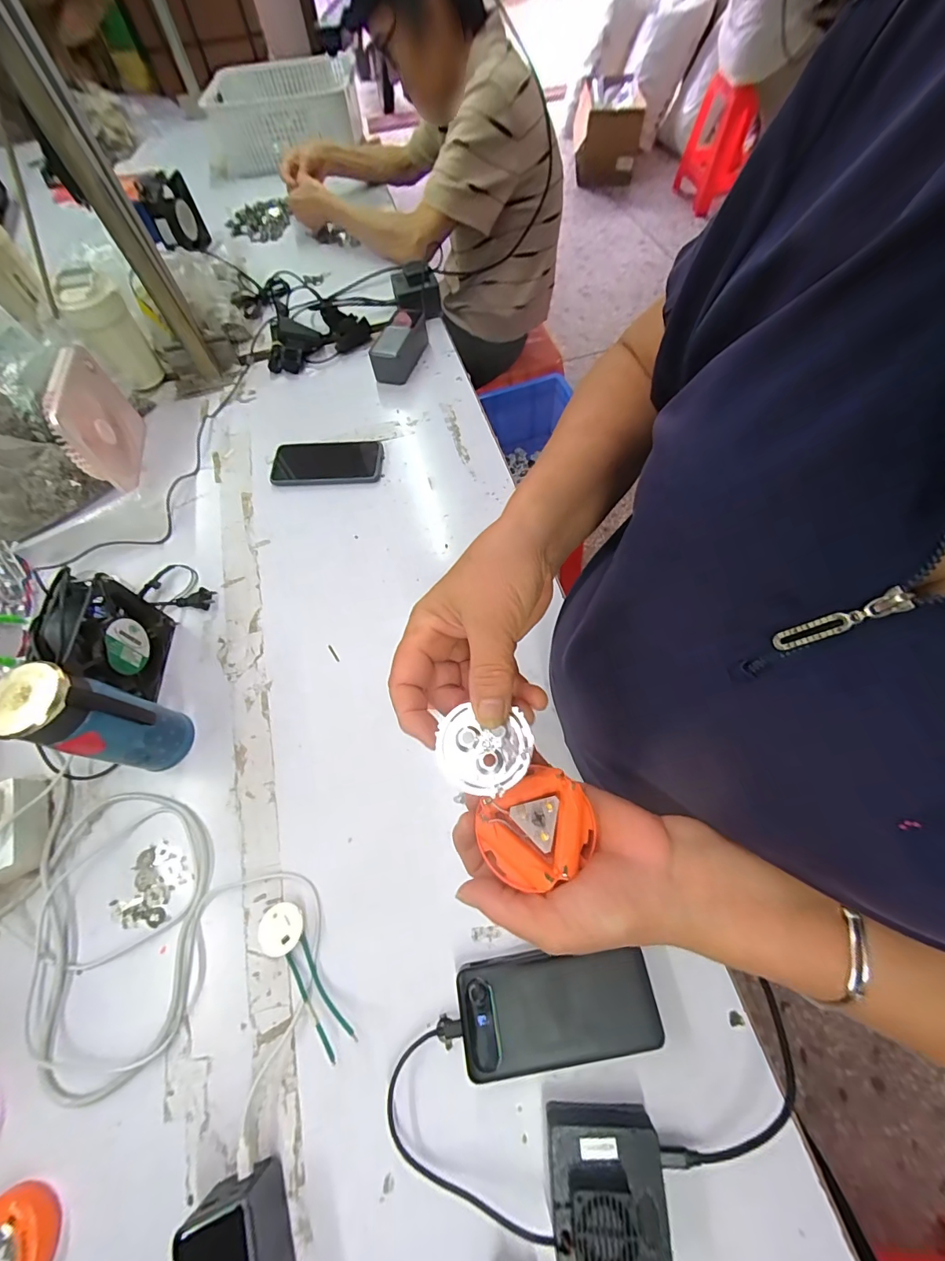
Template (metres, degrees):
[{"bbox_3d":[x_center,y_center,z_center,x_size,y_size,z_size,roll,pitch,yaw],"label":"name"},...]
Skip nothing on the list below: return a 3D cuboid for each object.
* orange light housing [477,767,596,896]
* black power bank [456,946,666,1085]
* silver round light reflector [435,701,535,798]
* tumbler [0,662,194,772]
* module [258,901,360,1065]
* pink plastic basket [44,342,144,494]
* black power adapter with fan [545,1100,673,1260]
[{"bbox_3d":[0.035,0.106,0.238,0.061,0.015,0.051,-31,67,-11],"label":"orange light housing"},{"bbox_3d":[0.070,0.307,0.361,0.155,0.031,0.075,-9,64,-1],"label":"black power bank"},{"bbox_3d":[0.006,0.061,0.224,0.047,0.004,0.042,7,65,7],"label":"silver round light reflector"},{"bbox_3d":[-0.344,0.089,0.416,0.059,0.170,0.064,15,66,10],"label":"tumbler"},{"bbox_3d":[-0.147,0.300,0.380,0.040,0.025,0.122,-35,68,-13],"label":"module"},{"bbox_3d":[-0.529,-0.292,0.621,0.032,0.130,0.163,-15,65,-4],"label":"pink plastic basket"},{"bbox_3d":[0.094,0.391,0.310,0.077,0.046,0.070,-1,65,3],"label":"black power adapter with fan"}]

